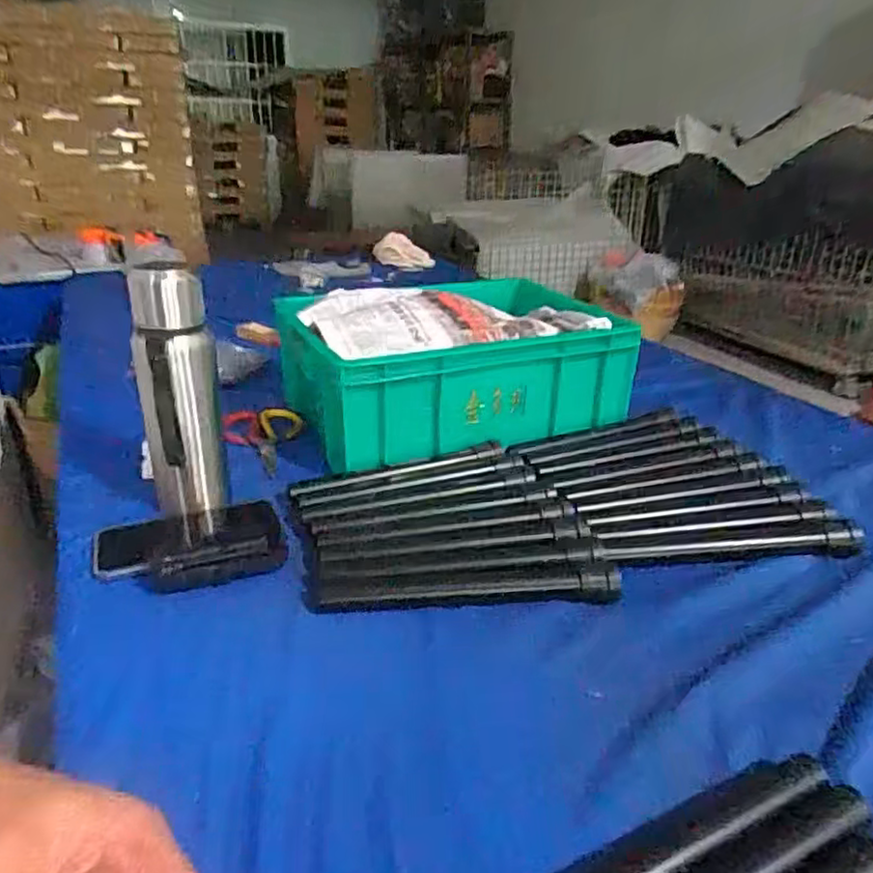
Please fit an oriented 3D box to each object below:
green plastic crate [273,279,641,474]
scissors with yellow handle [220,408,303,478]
[{"bbox_3d":[0.017,-0.107,0.888,0.405,0.146,0.308,-8,26,-19],"label":"green plastic crate"},{"bbox_3d":[-0.220,0.002,0.837,0.099,0.017,0.166,-5,25,-12],"label":"scissors with yellow handle"}]

